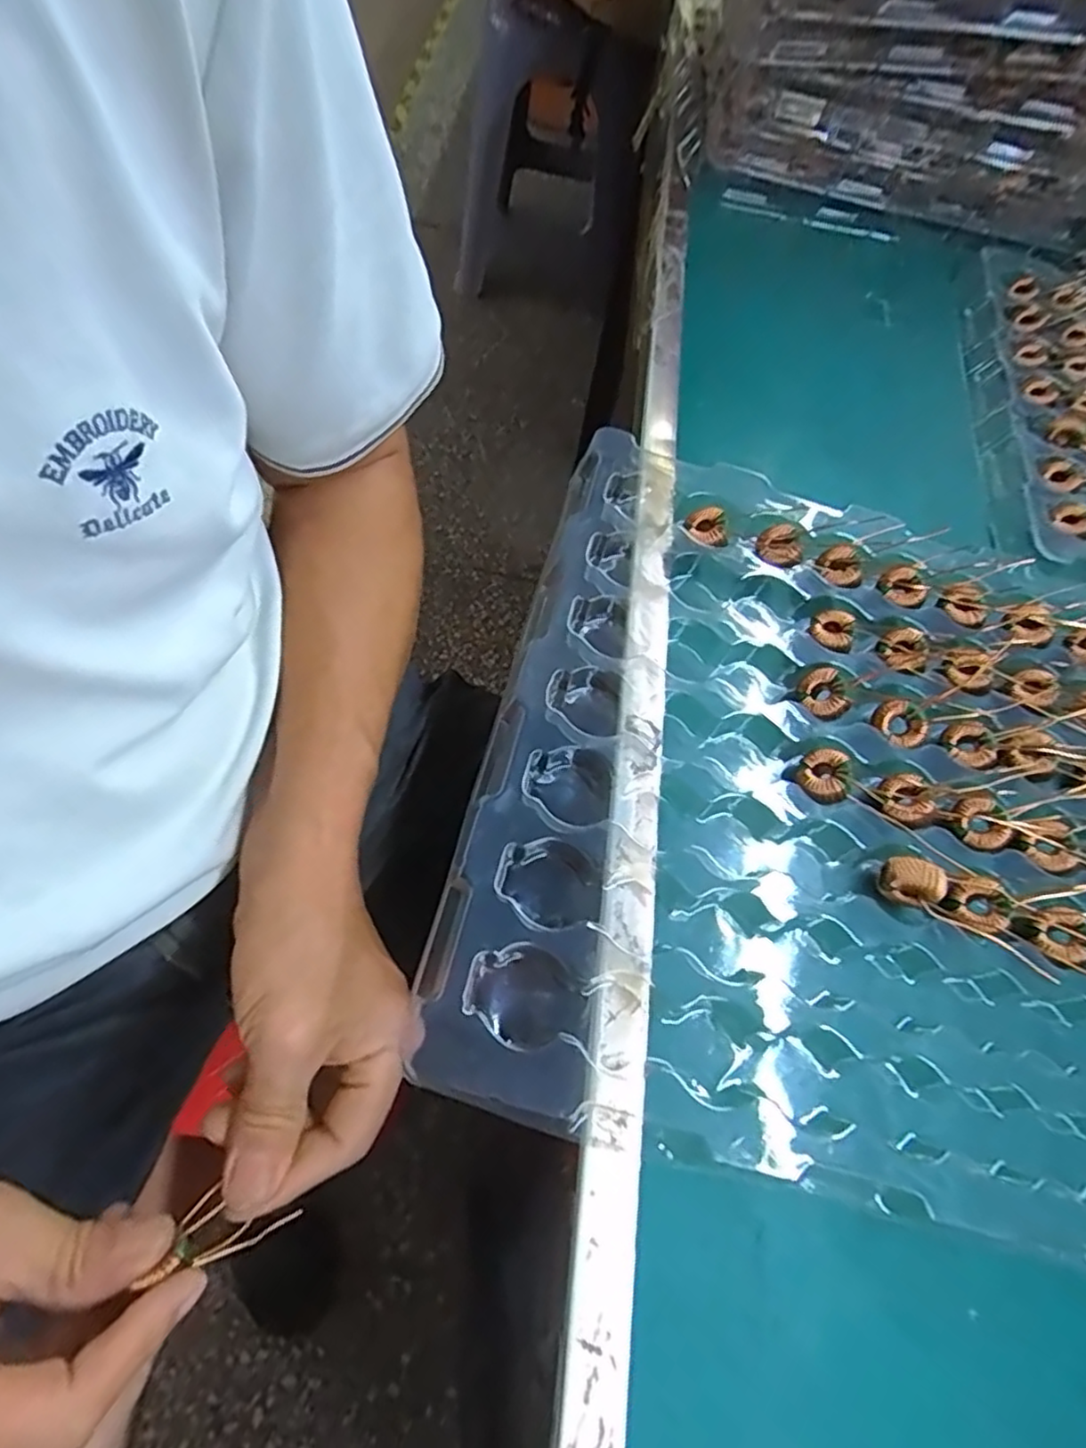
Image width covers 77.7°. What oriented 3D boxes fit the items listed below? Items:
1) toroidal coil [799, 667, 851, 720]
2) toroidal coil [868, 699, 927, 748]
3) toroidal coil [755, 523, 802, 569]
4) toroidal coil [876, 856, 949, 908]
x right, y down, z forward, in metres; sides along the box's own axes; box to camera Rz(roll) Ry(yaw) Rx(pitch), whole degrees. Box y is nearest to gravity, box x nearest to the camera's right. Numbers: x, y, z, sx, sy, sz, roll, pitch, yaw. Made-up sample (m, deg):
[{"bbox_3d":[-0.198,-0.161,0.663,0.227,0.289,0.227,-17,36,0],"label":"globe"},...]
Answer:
[{"bbox_3d":[0.119,-0.013,0.286,0.018,0.008,0.023,1,65,-7],"label":"toroidal coil"},{"bbox_3d":[0.152,0.000,0.286,0.019,0.007,0.022,-34,74,-20],"label":"toroidal coil"},{"bbox_3d":[0.112,-0.084,0.319,0.019,0.007,0.021,8,64,-4],"label":"toroidal coil"},{"bbox_3d":[0.139,0.059,0.257,0.020,0.017,0.013,34,66,9],"label":"toroidal coil"}]

